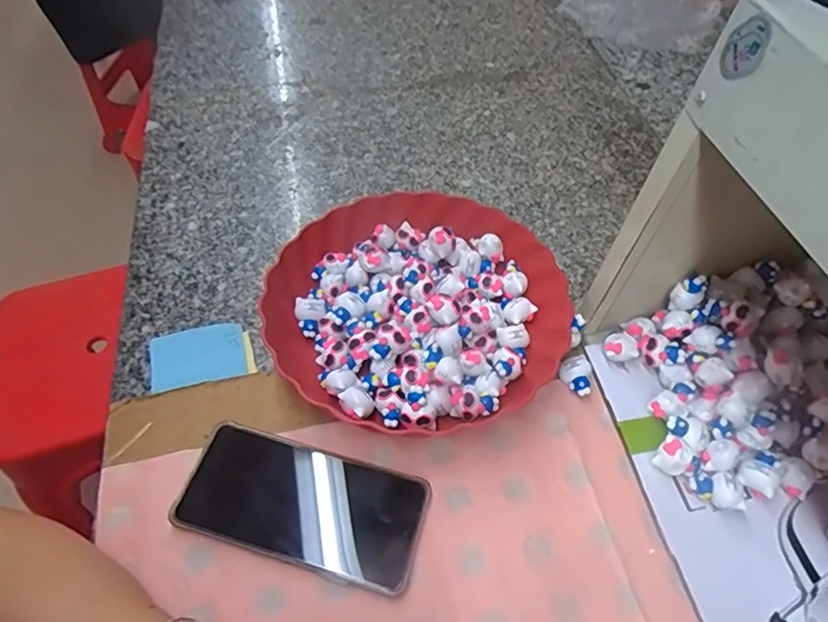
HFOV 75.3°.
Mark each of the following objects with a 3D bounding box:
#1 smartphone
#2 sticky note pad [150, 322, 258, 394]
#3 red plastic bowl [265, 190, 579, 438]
[{"bbox_3d":[-0.078,0.136,0.381,0.169,0.010,0.076,14,56,8],"label":"smartphone"},{"bbox_3d":[-0.180,0.036,0.454,0.081,0.005,0.060,-14,57,-10],"label":"sticky note pad"},{"bbox_3d":[0.001,-0.007,0.462,0.238,0.051,0.230,1,55,-1],"label":"red plastic bowl"}]

